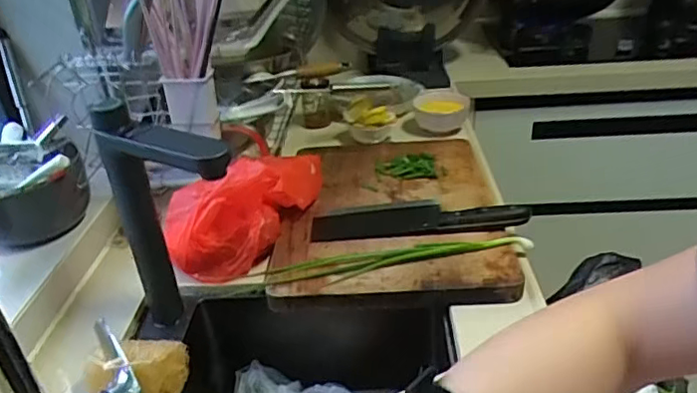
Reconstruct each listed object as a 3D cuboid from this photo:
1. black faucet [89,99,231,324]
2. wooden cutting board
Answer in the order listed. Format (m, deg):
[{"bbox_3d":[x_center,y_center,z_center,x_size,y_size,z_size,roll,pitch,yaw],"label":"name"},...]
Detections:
[{"bbox_3d":[-0.180,0.046,0.613,0.164,0.278,0.053,19,37,33],"label":"black faucet"},{"bbox_3d":[0.060,0.006,0.840,0.313,0.029,0.425,-3,30,2],"label":"wooden cutting board"}]

